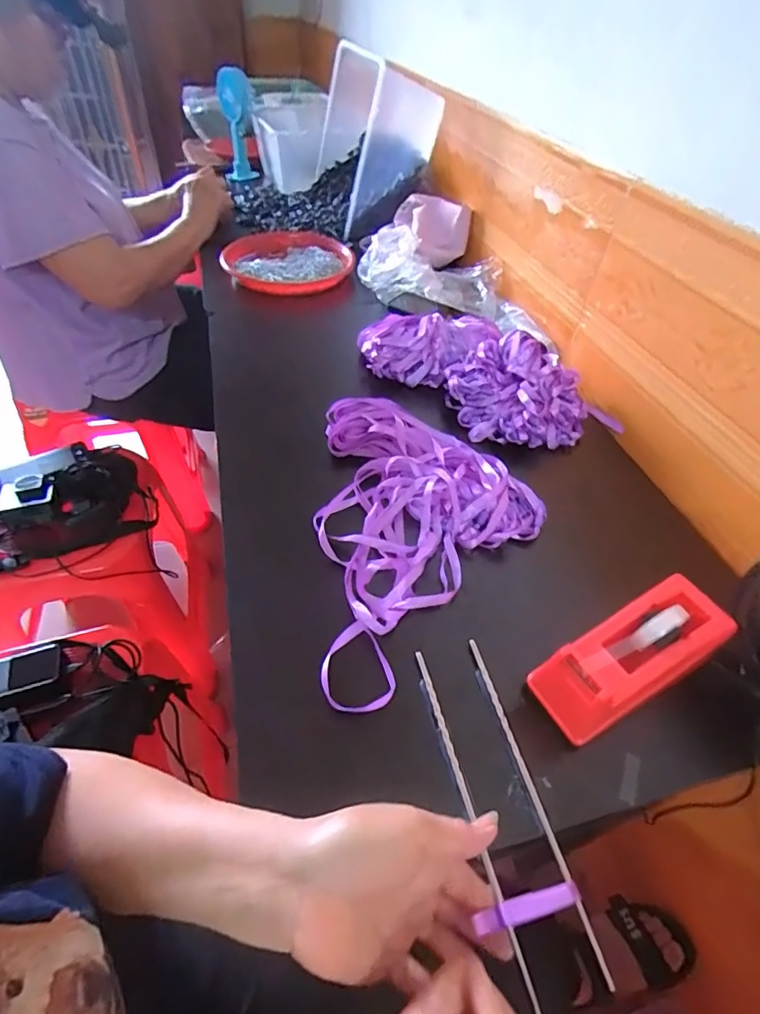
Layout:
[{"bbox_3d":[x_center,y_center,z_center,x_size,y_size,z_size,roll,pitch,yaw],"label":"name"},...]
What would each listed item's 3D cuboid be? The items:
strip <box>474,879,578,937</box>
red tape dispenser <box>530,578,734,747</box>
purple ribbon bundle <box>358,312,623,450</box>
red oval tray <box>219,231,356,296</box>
[{"bbox_3d":[0.092,0.247,0.311,0.067,0.007,0.013,-7,50,-14],"label":"strip"},{"bbox_3d":[0.198,0.114,0.396,0.160,0.058,0.062,-20,51,-21],"label":"red tape dispenser"},{"bbox_3d":[0.136,-0.191,0.685,0.184,0.067,0.338,-34,57,-25],"label":"purple ribbon bundle"},{"bbox_3d":[-0.169,-0.476,0.969,0.236,0.034,0.245,3,46,-1],"label":"red oval tray"}]

